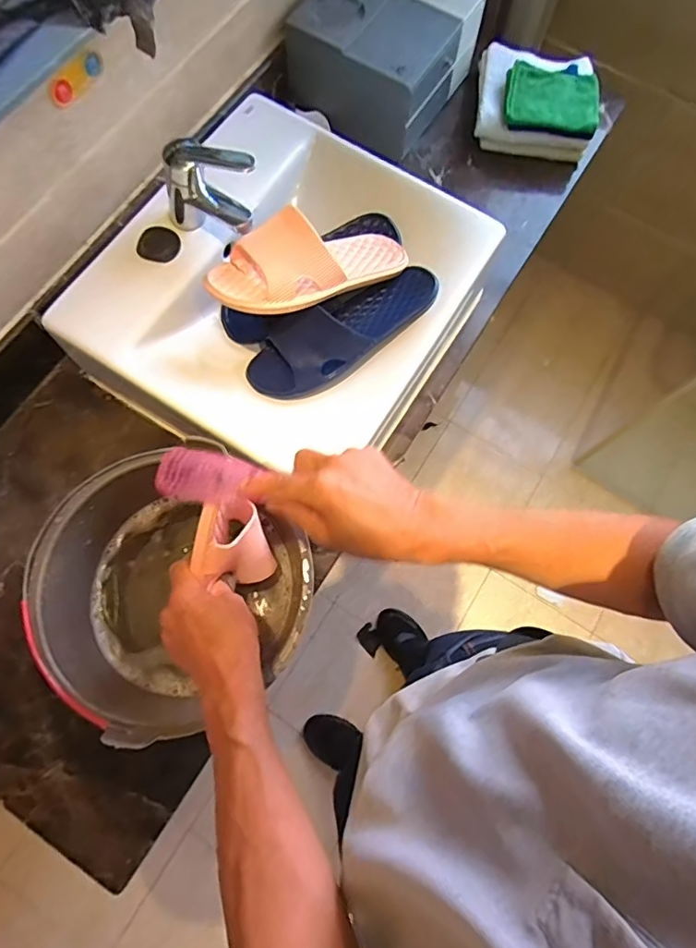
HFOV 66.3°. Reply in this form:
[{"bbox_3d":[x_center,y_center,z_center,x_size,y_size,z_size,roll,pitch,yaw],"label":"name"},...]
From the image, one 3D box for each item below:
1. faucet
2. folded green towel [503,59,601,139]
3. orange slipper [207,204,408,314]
[{"bbox_3d":[-0.166,-0.333,0.631,0.116,0.115,0.041,24,74,5],"label":"faucet"},{"bbox_3d":[0.309,-0.565,0.807,0.137,0.035,0.115,10,74,1],"label":"folded green towel"},{"bbox_3d":[-0.035,-0.257,0.628,0.255,0.075,0.096,-19,75,-22],"label":"orange slipper"}]

